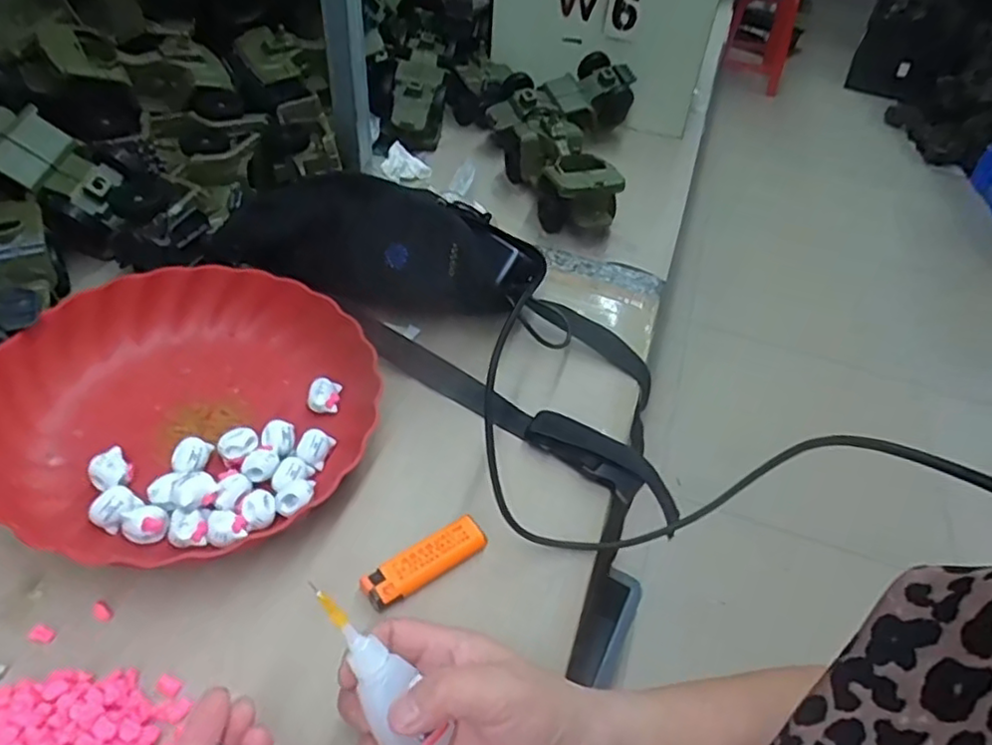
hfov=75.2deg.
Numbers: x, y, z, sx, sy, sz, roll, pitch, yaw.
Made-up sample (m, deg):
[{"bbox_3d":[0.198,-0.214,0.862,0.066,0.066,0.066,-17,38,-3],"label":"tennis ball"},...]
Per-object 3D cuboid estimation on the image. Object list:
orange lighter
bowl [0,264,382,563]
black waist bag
[{"bbox_3d":[-0.043,0.117,0.399,0.081,0.014,0.024,-28,54,-29],"label":"orange lighter"},{"bbox_3d":[-0.206,0.024,0.441,0.248,0.055,0.237,-14,48,-19],"label":"bowl"},{"bbox_3d":[-0.021,-0.049,0.531,0.410,0.099,0.158,36,51,9],"label":"black waist bag"}]

